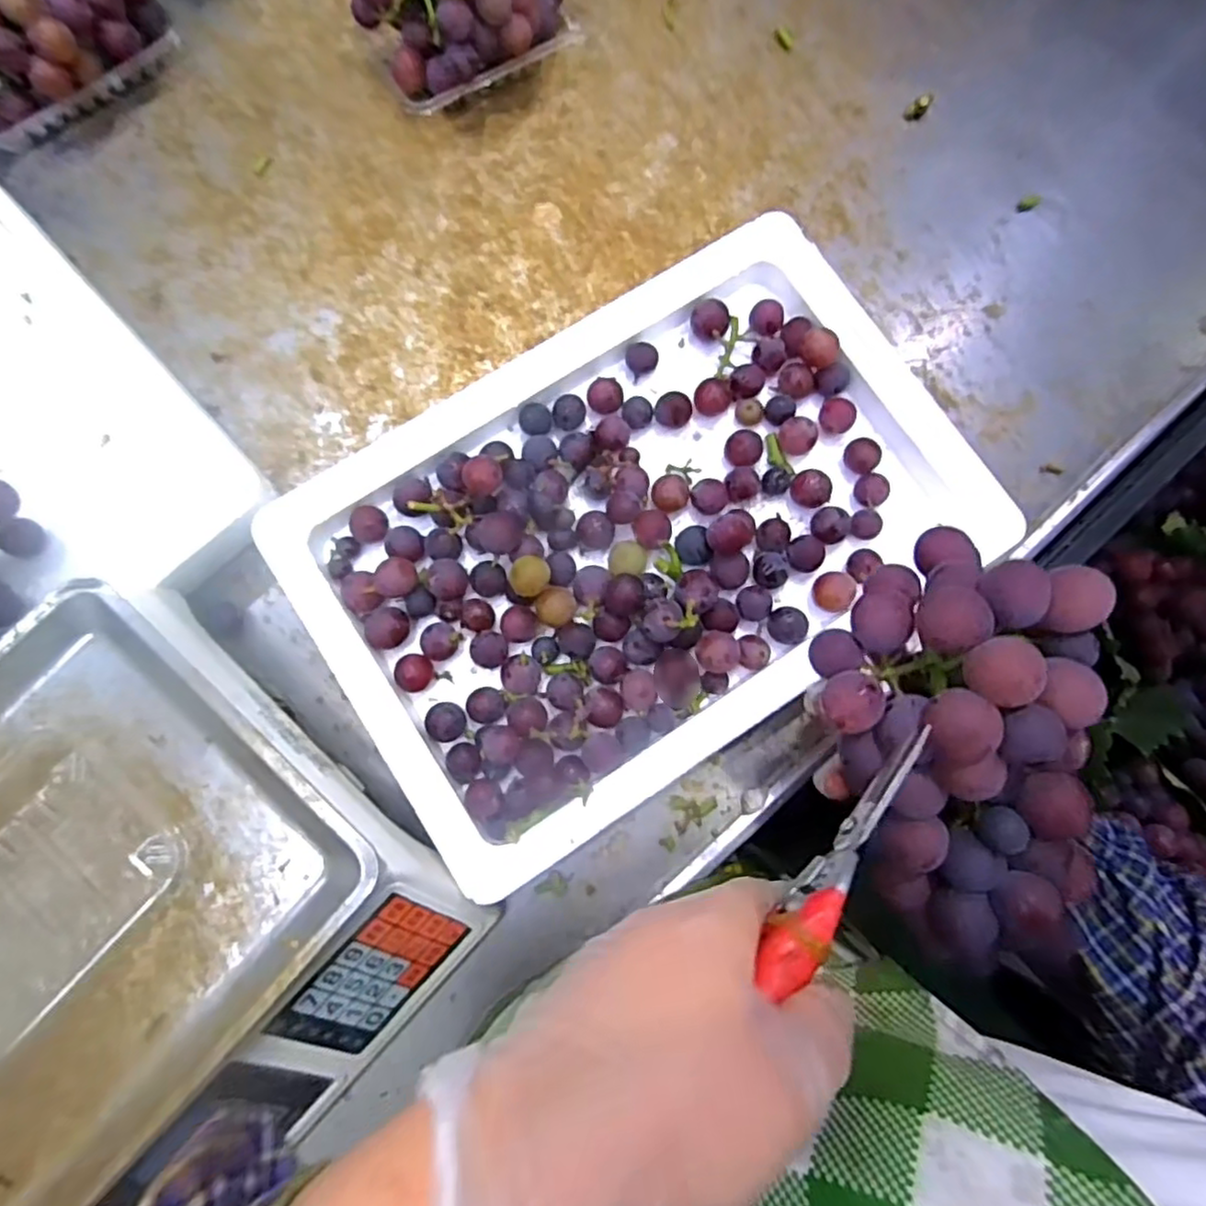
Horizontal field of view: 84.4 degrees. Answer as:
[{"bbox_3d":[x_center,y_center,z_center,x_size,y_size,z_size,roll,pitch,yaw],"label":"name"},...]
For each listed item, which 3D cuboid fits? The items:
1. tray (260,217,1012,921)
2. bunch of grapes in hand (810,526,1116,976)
[{"bbox_3d":[0.024,-0.053,0.477,0.445,0.053,0.306,-33,82,-5],"label":"tray"},{"bbox_3d":[0.167,0.068,0.305,0.111,0.075,0.188,-5,81,-1],"label":"bunch of grapes in hand"}]

